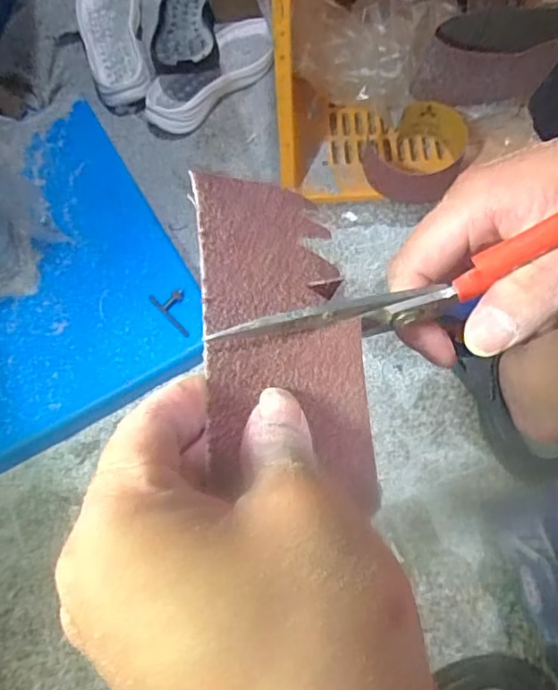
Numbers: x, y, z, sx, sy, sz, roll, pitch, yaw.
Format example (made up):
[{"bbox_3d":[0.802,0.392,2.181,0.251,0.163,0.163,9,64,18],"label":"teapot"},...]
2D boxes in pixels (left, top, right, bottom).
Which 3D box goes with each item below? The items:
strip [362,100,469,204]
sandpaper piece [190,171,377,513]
[{"bbox_3d":[0.203,-0.278,0.833,0.150,0.078,0.132,9,69,5],"label":"strip"},{"bbox_3d":[0.000,-0.011,0.200,0.054,0.011,0.124,0,67,-15],"label":"sandpaper piece"}]

